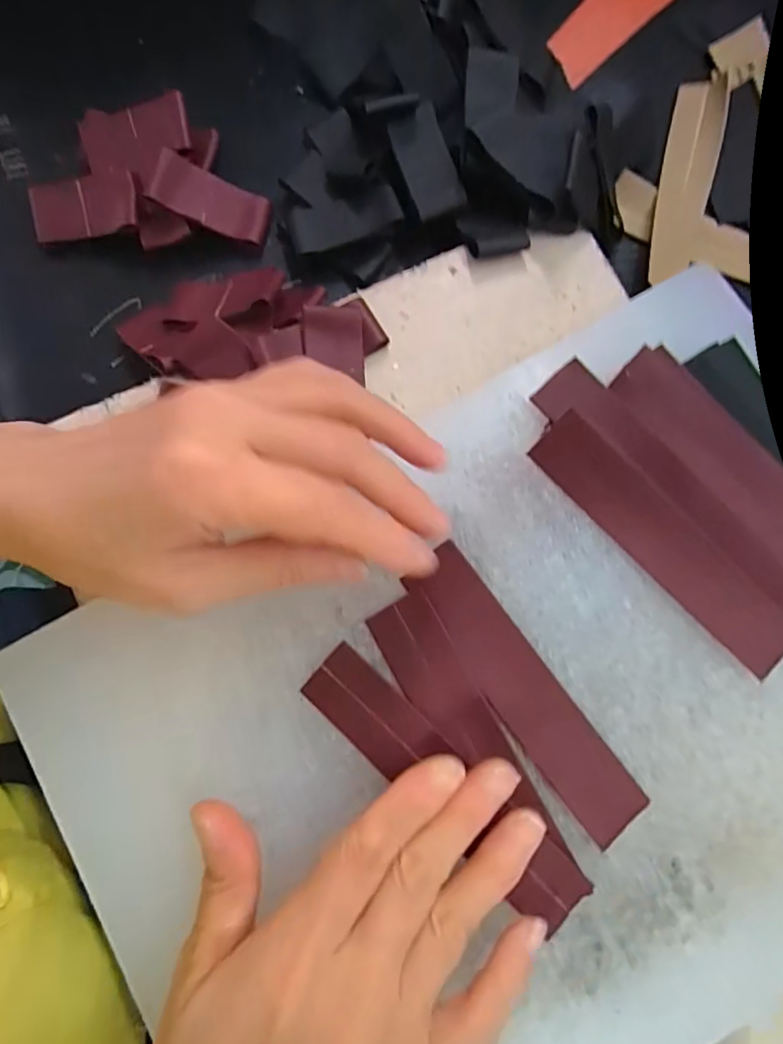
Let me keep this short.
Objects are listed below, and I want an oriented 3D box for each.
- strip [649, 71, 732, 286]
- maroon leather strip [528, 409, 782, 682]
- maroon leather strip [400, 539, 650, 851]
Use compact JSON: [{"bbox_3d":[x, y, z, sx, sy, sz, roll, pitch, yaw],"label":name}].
[{"bbox_3d":[0.164,-0.191,0.296,0.029,0.007,0.122,15,87,-3],"label":"strip"},{"bbox_3d":[0.110,0.007,0.217,0.124,0.008,0.025,45,104,5],"label":"maroon leather strip"},{"bbox_3d":[0.052,0.066,0.206,0.027,0.006,0.122,-37,84,-5],"label":"maroon leather strip"}]

